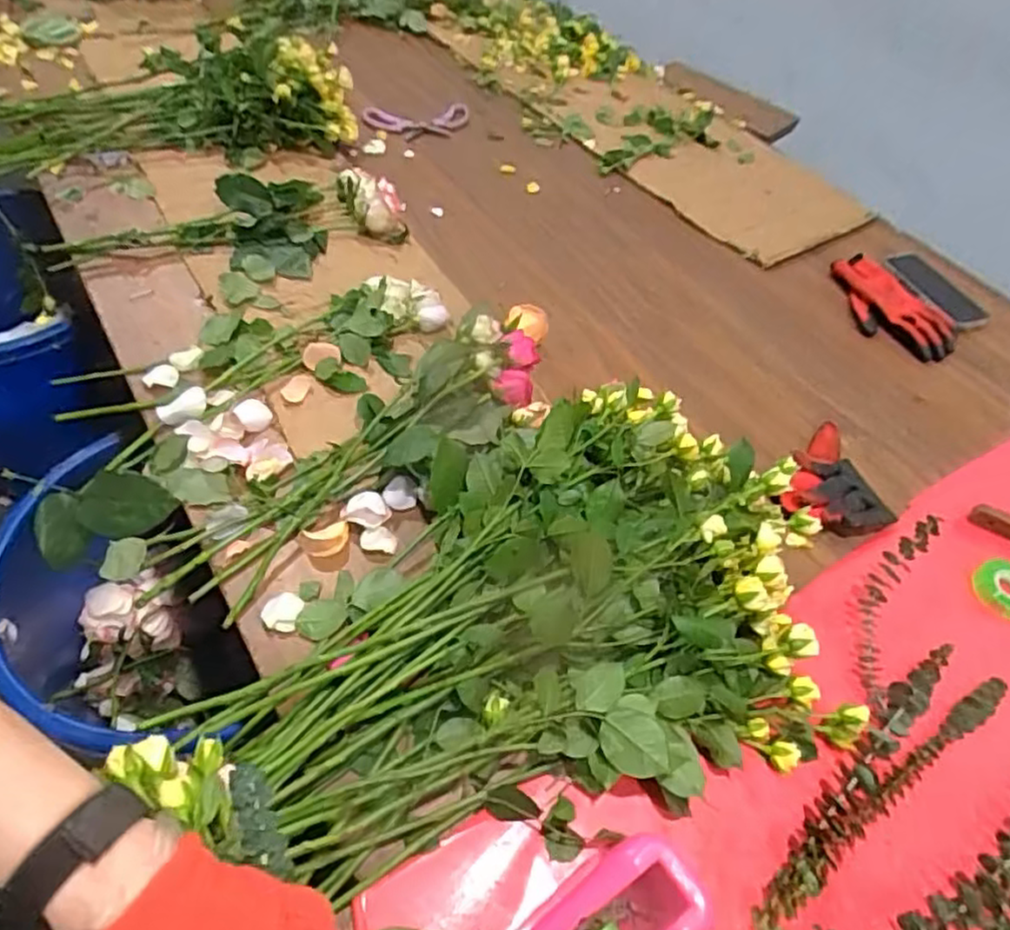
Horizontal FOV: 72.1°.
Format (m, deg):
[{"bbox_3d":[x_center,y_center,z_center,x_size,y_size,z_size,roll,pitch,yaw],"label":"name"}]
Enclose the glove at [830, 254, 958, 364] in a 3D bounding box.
[{"bbox_3d":[0.536,-0.218,0.969,0.108,0.024,0.194,-33,63,-29],"label":"glove"}]

